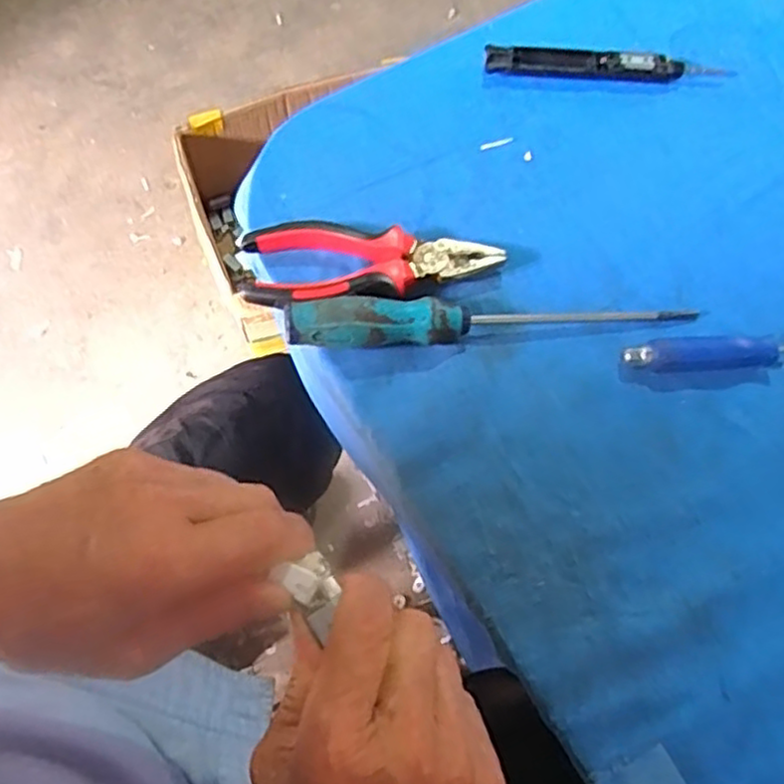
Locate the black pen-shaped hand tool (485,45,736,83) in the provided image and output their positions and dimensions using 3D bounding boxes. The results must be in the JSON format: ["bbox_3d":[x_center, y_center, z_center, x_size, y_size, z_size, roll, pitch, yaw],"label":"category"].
[{"bbox_3d":[0.153,-0.231,0.501,0.173,0.014,0.021,2,74,-1],"label":"black pen-shaped hand tool"}]

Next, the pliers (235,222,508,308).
[{"bbox_3d":[-0.013,-0.077,0.442,0.155,0.024,0.053,0,74,-2],"label":"pliers"}]

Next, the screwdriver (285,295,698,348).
[{"bbox_3d":[0.061,-0.046,0.425,0.243,0.030,0.025,-5,71,-4],"label":"screwdriver"}]

